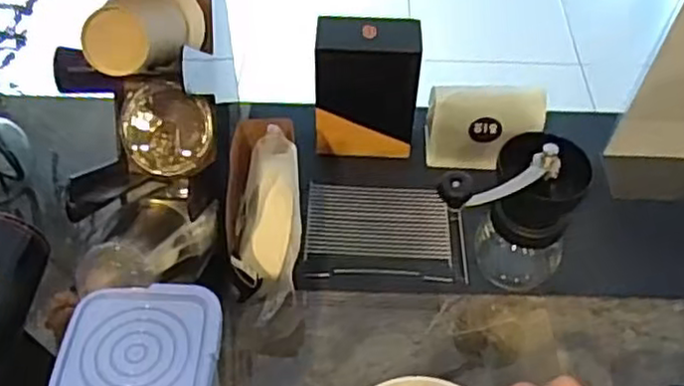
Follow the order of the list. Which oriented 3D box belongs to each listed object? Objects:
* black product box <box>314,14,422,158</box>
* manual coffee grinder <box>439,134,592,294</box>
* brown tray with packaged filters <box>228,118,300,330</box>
[{"bbox_3d":[0.028,-0.120,0.815,0.115,0.158,0.056,1,48,0],"label":"black product box"},{"bbox_3d":[0.160,0.037,0.673,0.086,0.193,0.139,33,55,25],"label":"manual coffee grinder"},{"bbox_3d":[-0.079,0.022,0.704,0.072,0.042,0.199,-2,81,-3],"label":"brown tray with packaged filters"}]

